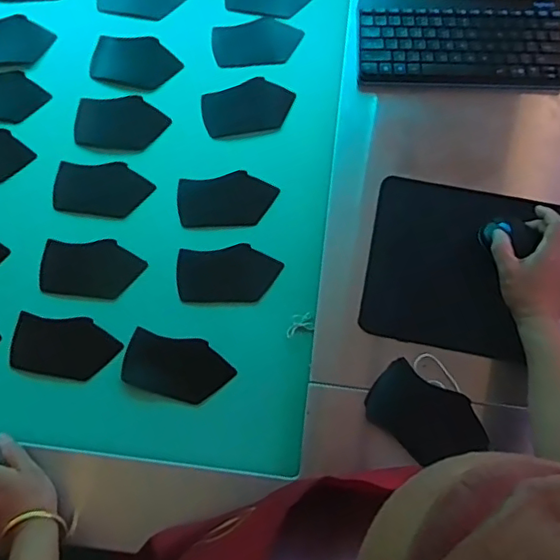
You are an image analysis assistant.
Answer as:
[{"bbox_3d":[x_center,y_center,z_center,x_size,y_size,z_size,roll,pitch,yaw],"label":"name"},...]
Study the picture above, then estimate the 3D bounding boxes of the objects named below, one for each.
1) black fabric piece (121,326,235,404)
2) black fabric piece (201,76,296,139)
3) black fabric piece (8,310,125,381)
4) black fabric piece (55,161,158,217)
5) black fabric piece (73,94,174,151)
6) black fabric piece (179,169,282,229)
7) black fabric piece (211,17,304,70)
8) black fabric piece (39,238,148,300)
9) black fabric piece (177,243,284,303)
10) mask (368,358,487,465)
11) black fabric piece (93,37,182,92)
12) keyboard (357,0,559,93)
[{"bbox_3d":[-0.123,0.102,0.674,0.128,0.005,0.070,15,73,5],"label":"black fabric piece"},{"bbox_3d":[-0.045,-0.239,0.787,0.125,0.006,0.074,-8,84,0],"label":"black fabric piece"},{"bbox_3d":[-0.262,0.082,0.689,0.129,0.004,0.071,9,73,4],"label":"black fabric piece"},{"bbox_3d":[-0.237,-0.122,0.753,0.127,0.004,0.075,7,73,3],"label":"black fabric piece"},{"bbox_3d":[-0.219,-0.215,0.780,0.123,0.008,0.080,-4,76,-3],"label":"black fabric piece"},{"bbox_3d":[-0.071,-0.106,0.750,0.127,0.004,0.073,-3,73,0],"label":"black fabric piece"},{"bbox_3d":[-0.034,-0.351,0.834,0.127,0.006,0.079,-4,76,1],"label":"black fabric piece"},{"bbox_3d":[-0.241,-0.015,0.720,0.130,0.006,0.075,5,76,3],"label":"black fabric piece"},{"bbox_3d":[-0.065,-0.008,0.721,0.127,0.004,0.073,0,73,1],"label":"black fabric piece"},{"bbox_3d":[0.164,0.154,0.636,0.130,0.017,0.082,40,77,12],"label":"mask"},{"bbox_3d":[-0.208,-0.315,0.814,0.124,0.004,0.084,13,73,5],"label":"black fabric piece"},{"bbox_3d":[0.248,-0.326,0.771,0.278,0.016,0.142,0,78,0],"label":"keyboard"}]

